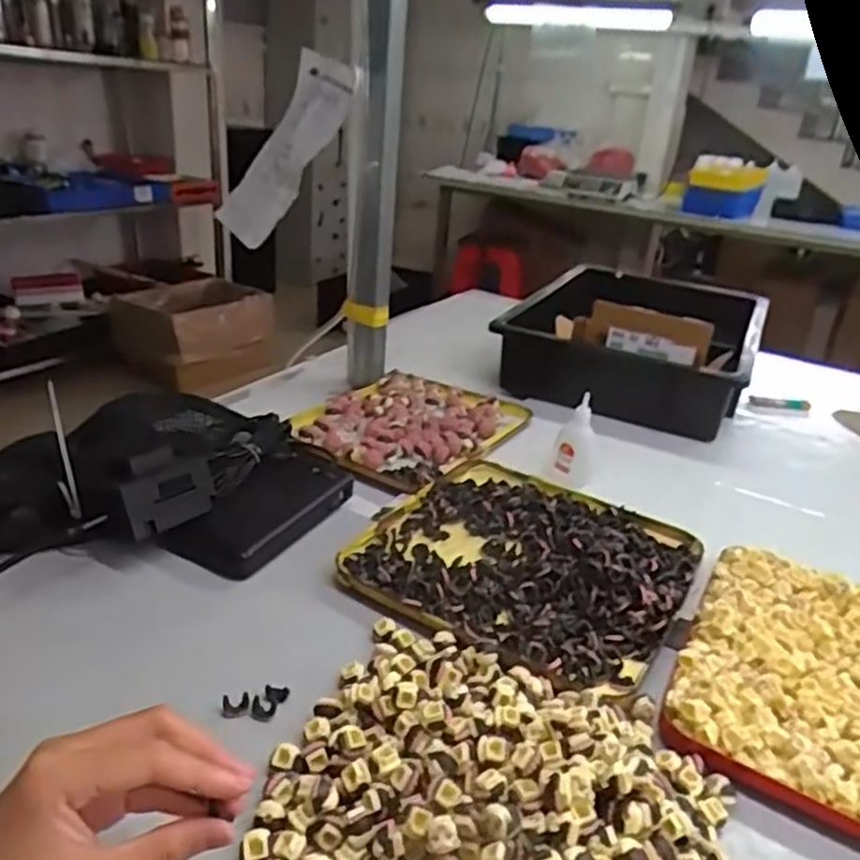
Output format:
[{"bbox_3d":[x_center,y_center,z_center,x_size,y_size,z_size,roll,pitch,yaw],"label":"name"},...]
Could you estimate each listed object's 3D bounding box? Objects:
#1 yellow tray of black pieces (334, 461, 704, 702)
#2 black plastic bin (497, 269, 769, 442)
[{"bbox_3d":[0.080,0.102,0.584,0.238,0.022,0.244,18,28,27],"label":"yellow tray of black pieces"},{"bbox_3d":[0.307,-0.145,1.062,0.324,0.108,0.472,15,27,22],"label":"black plastic bin"}]

